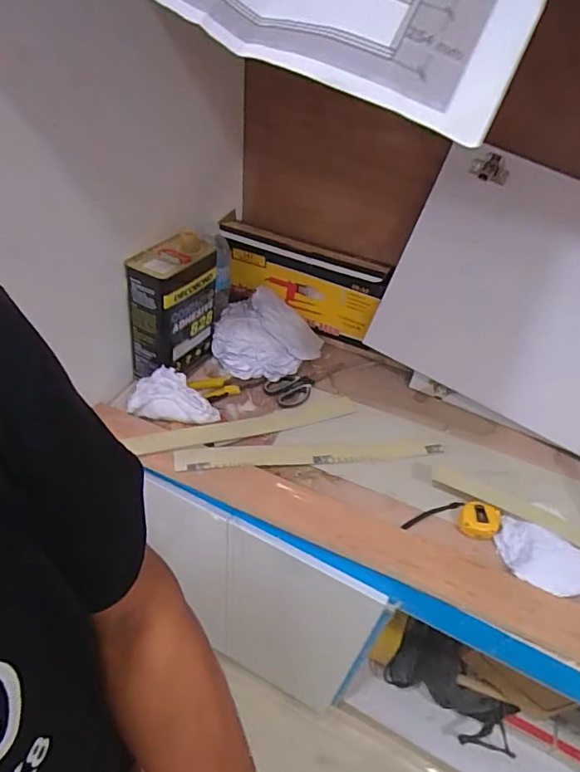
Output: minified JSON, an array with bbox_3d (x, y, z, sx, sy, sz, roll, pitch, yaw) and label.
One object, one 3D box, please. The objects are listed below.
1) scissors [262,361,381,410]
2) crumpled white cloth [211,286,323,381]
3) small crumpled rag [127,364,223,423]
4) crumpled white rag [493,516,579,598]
[{"bbox_3d":[0.079,-0.012,1.060,0.260,0.016,0.072,-17,50,-23],"label":"scissors"},{"bbox_3d":[-0.056,-0.104,1.065,0.190,0.113,0.179,-30,56,-32],"label":"crumpled white cloth"},{"bbox_3d":[-0.213,0.018,0.933,0.164,0.062,0.065,9,45,2],"label":"small crumpled rag"},{"bbox_3d":[0.405,0.279,0.792,0.151,0.033,0.094,23,47,14],"label":"crumpled white rag"}]

